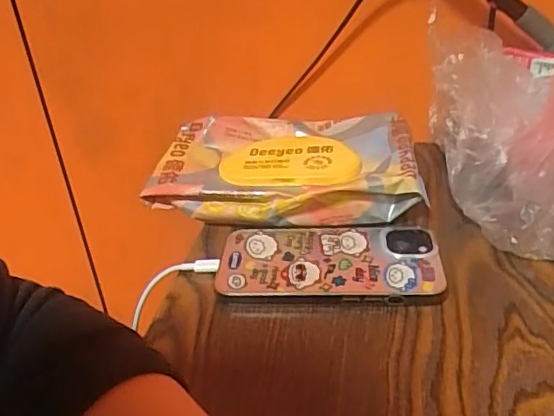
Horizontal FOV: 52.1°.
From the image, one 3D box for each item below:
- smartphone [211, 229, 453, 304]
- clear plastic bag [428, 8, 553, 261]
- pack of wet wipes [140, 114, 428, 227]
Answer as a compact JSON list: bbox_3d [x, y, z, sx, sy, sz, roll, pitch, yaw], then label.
[{"bbox_3d":[0.035,0.037,0.387,0.148,0.015,0.076,1,33,10],"label":"smartphone"},{"bbox_3d":[0.173,-0.051,0.412,0.131,0.129,0.140,8,35,20],"label":"clear plastic bag"},{"bbox_3d":[0.003,-0.034,0.467,0.204,0.044,0.125,-2,33,5],"label":"pack of wet wipes"}]

